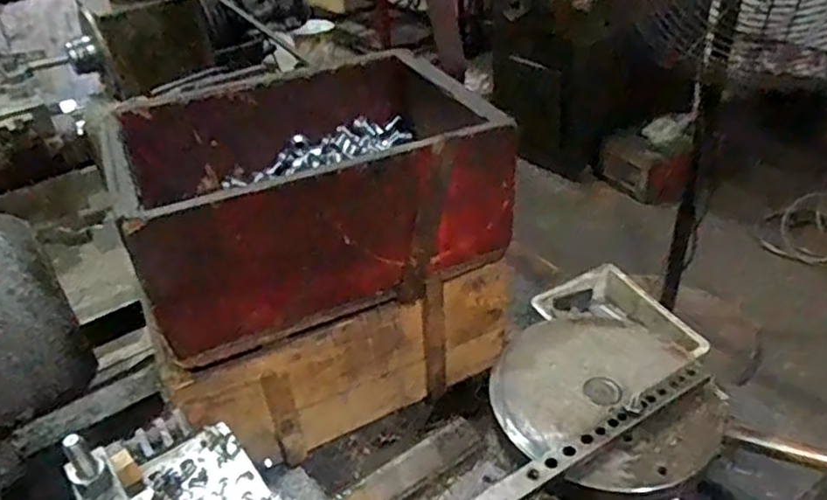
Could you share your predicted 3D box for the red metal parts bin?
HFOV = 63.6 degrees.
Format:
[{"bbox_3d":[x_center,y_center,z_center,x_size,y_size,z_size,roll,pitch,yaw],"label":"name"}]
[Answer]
[{"bbox_3d":[-0.107,-0.065,0.676,0.345,0.154,0.256,-21,38,-20],"label":"red metal parts bin"}]

